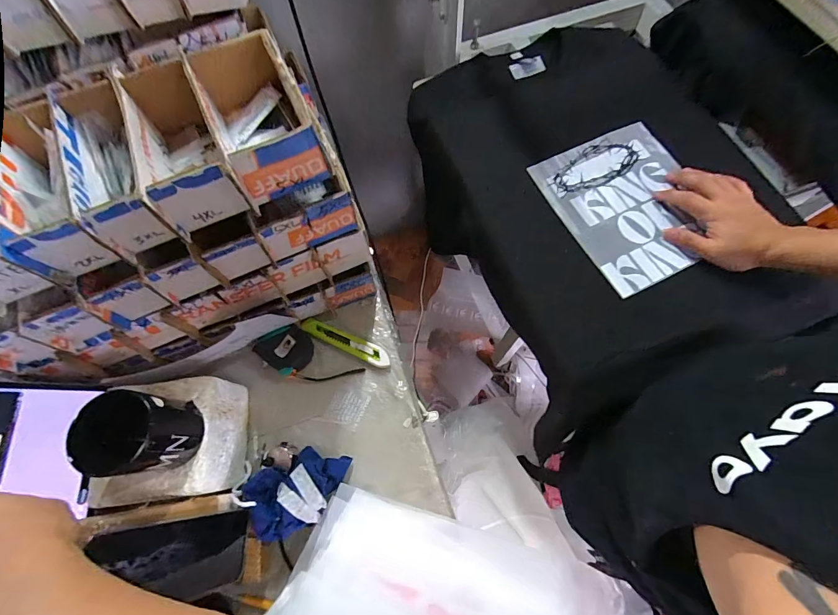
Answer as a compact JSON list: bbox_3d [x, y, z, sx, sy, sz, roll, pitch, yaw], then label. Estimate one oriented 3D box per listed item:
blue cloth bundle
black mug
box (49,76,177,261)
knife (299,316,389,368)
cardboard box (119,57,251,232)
[{"bbox_3d":[-0.160,0.245,0.500,0.126,0.065,0.093,-25,70,-7],"label":"blue cloth bundle"},{"bbox_3d":[-0.309,0.142,0.413,0.081,0.103,0.086,3,69,3],"label":"black mug"},{"bbox_3d":[-0.311,-0.148,0.386,0.068,0.067,0.185,-25,70,-7],"label":"box"},{"bbox_3d":[-0.121,0.055,0.604,0.161,0.014,0.031,24,72,10],"label":"knife"},{"bbox_3d":[-0.252,-0.176,0.398,0.083,0.085,0.197,-27,70,-8],"label":"cardboard box"}]

